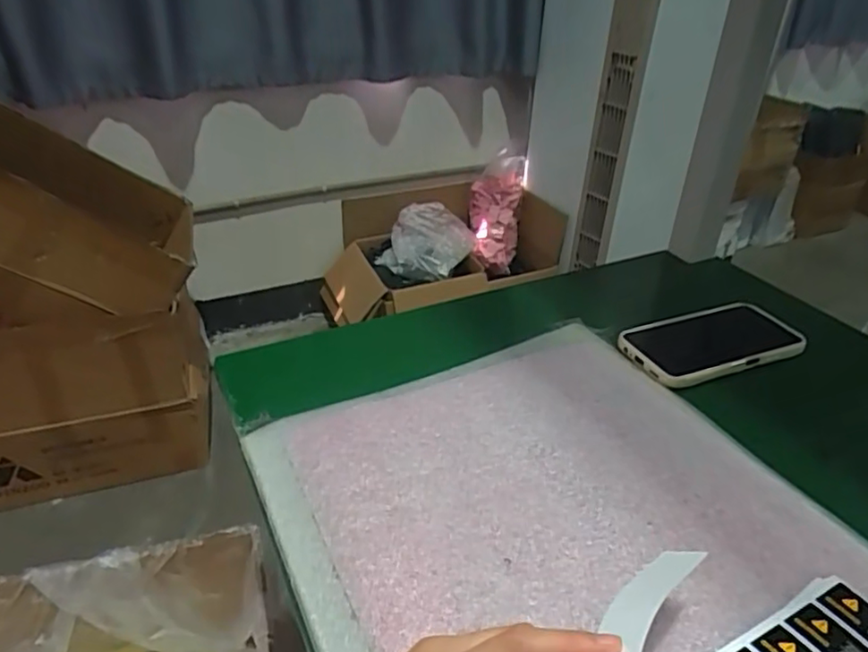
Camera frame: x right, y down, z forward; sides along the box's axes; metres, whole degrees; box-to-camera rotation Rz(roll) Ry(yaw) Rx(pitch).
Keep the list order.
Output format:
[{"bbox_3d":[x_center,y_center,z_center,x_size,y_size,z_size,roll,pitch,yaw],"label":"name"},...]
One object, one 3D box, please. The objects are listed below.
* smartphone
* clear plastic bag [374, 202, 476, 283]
[{"bbox_3d":[0.264,0.014,0.591,0.170,0.010,0.085,-11,36,-18],"label":"smartphone"},{"bbox_3d":[-0.024,-0.263,1.902,0.250,0.156,0.223,11,34,17],"label":"clear plastic bag"}]

